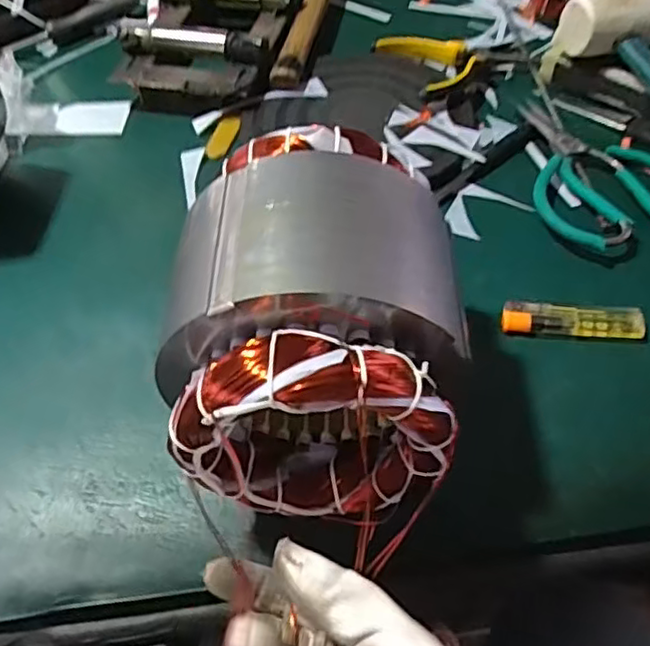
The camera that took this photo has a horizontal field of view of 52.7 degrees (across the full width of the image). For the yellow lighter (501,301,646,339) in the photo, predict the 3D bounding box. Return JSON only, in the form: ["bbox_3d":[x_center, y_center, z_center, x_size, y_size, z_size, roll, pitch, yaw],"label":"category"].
[{"bbox_3d":[0.161,-0.002,0.429,0.088,0.009,0.021,3,54,5],"label":"yellow lighter"}]

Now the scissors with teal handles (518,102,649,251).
[{"bbox_3d":[0.221,-0.117,0.502,0.120,0.019,0.175,4,54,6],"label":"scissors with teal handles"}]

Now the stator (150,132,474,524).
[{"bbox_3d":[0.002,-0.004,0.338,0.123,0.125,0.165,3,54,5],"label":"stator"}]

